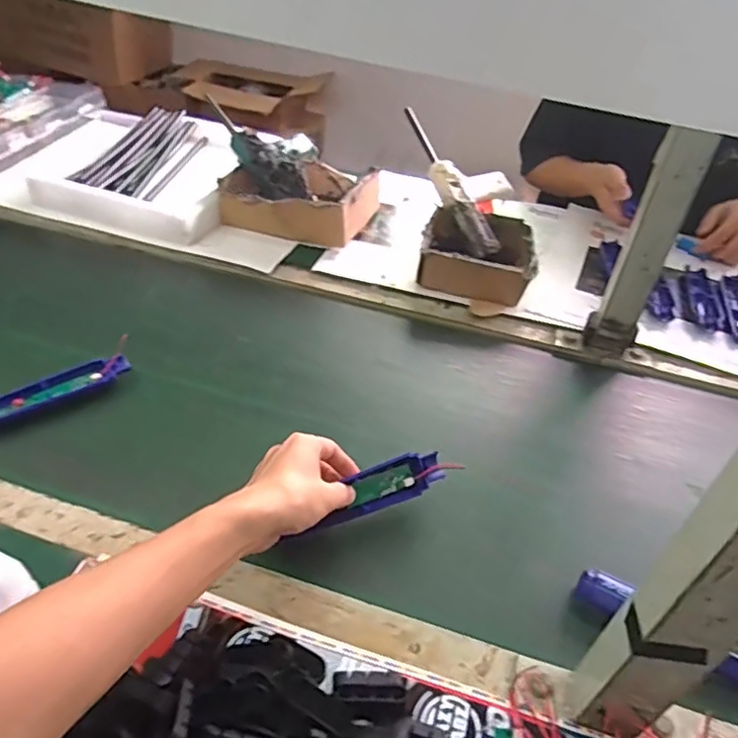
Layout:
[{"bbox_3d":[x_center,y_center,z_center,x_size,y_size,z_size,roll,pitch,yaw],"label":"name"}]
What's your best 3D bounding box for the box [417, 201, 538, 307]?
[{"bbox_3d":[0.157,-0.164,0.848,0.154,0.057,0.170,11,42,6],"label":"box"}]

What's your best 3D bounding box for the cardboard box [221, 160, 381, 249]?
[{"bbox_3d":[-0.103,-0.280,0.937,0.215,0.073,0.211,14,42,8],"label":"cardboard box"}]

